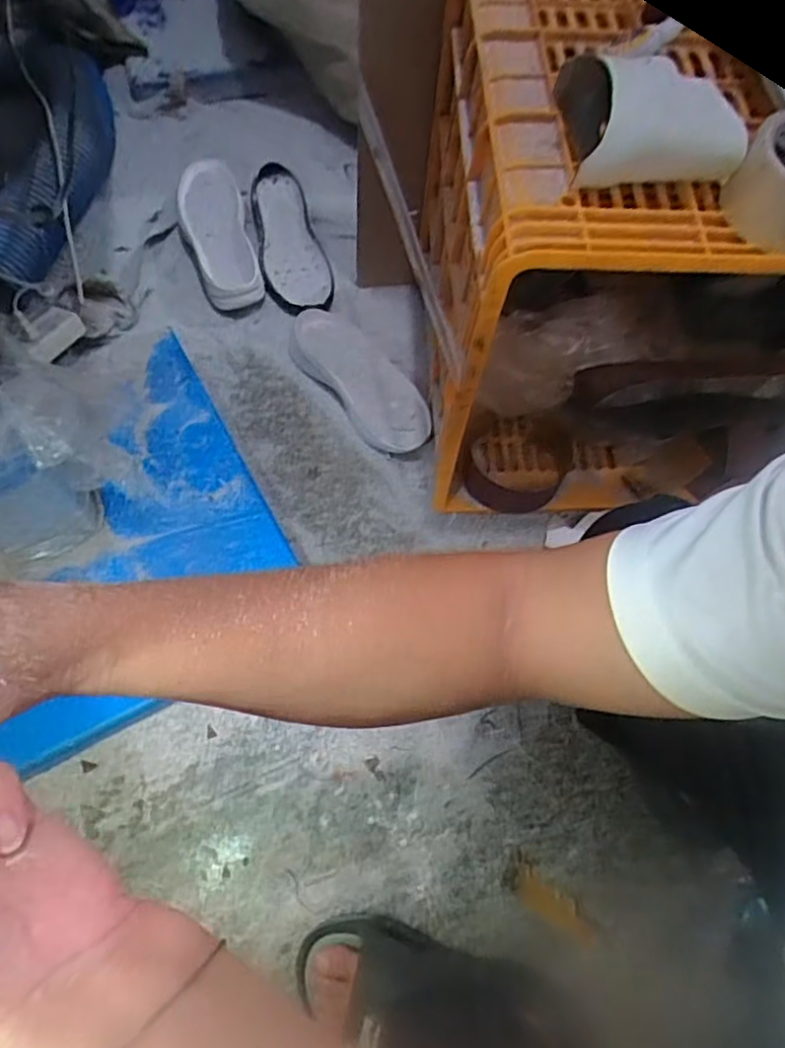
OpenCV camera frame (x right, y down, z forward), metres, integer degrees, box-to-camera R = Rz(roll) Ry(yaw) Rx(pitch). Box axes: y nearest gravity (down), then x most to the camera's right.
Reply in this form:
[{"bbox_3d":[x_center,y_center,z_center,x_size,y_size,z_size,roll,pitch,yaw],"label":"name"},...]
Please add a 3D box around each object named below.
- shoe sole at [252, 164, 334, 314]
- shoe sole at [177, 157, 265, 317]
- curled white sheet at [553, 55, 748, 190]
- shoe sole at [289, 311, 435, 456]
[{"bbox_3d":[-0.163,-0.458,1.089,0.106,0.035,0.305,-9,67,-7],"label":"shoe sole"},{"bbox_3d":[-0.279,-0.461,1.076,0.107,0.063,0.265,-12,67,-9],"label":"shoe sole"},{"bbox_3d":[0.199,-0.309,0.520,0.129,0.074,0.082,-4,66,-5],"label":"curled white sheet"},{"bbox_3d":[-0.044,-0.211,0.993,0.111,0.039,0.272,-38,74,-18],"label":"shoe sole"}]

